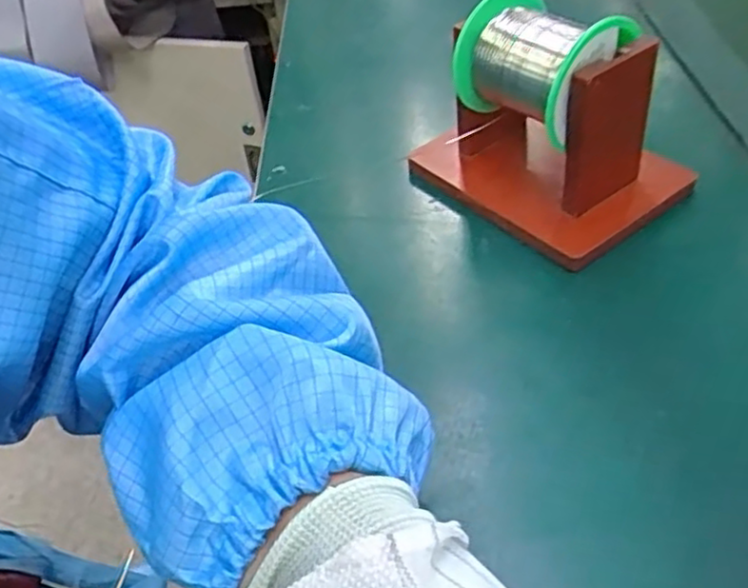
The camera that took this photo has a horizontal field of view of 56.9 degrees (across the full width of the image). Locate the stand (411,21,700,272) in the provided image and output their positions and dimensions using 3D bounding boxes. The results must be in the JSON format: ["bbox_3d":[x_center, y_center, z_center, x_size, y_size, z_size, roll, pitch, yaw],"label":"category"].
[{"bbox_3d":[0.093,-0.096,0.378,0.095,0.093,0.137,-34,50,-25],"label":"stand"}]

